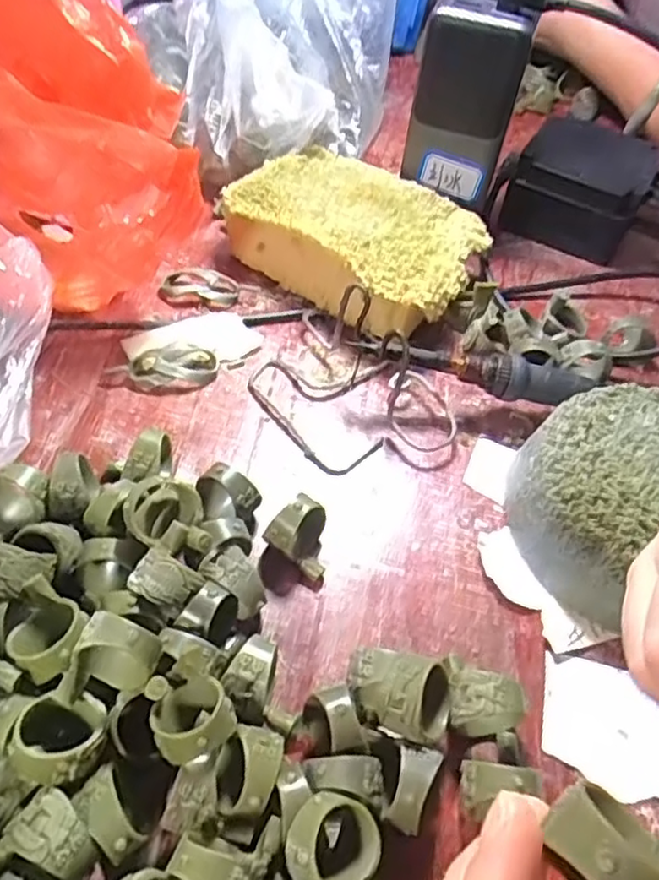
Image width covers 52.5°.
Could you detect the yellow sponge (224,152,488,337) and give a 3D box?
[{"bbox_3d":[0.018,-0.115,0.386,0.137,0.047,0.092,36,57,20],"label":"yellow sponge"}]

